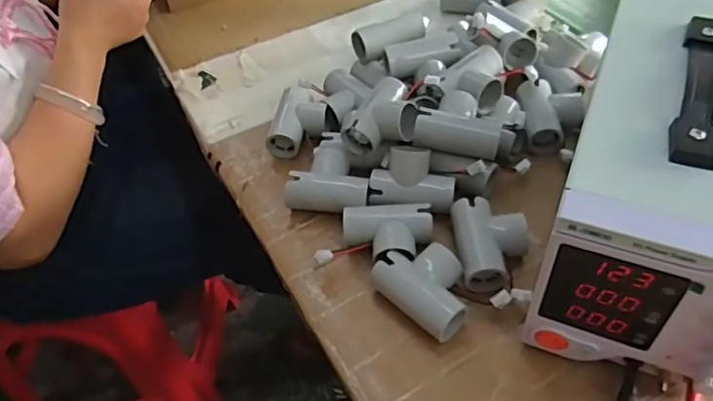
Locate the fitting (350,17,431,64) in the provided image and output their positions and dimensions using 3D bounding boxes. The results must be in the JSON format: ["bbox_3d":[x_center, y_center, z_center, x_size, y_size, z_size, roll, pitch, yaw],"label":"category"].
[{"bbox_3d":[0.043,-0.174,0.616,0.092,0.027,0.035,-28,52,-19],"label":"fitting"}]

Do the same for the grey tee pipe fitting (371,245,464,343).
[{"bbox_3d":[0.055,0.069,0.450,0.062,0.028,0.074,-37,56,-25],"label":"grey tee pipe fitting"}]

